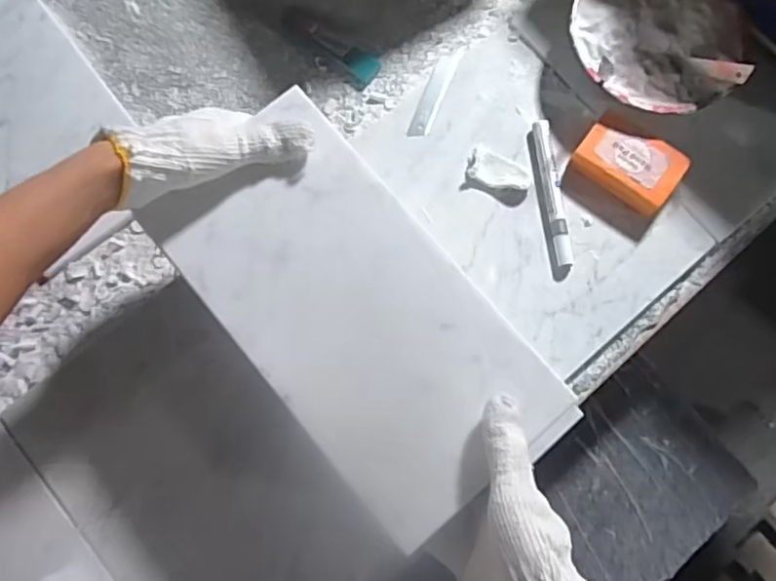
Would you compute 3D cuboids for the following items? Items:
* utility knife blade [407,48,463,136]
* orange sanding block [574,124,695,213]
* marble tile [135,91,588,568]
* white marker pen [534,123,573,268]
[{"bbox_3d":[0.047,-0.200,0.602,0.022,0.004,0.105,18,75,17],"label":"utility knife blade"},{"bbox_3d":[0.227,-0.117,0.563,0.092,0.032,0.061,37,80,9],"label":"orange sanding block"},{"bbox_3d":[-0.025,0.013,0.408,0.151,0.007,0.290,-40,79,-8],"label":"marble tile"},{"bbox_3d":[0.158,-0.094,0.567,0.016,0.016,0.141,-8,77,-1],"label":"white marker pen"}]

